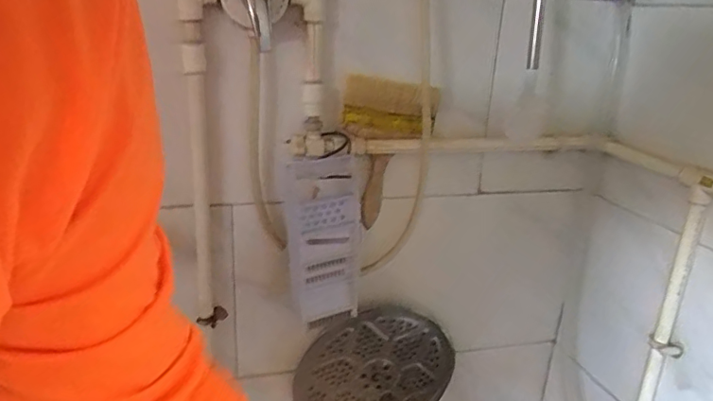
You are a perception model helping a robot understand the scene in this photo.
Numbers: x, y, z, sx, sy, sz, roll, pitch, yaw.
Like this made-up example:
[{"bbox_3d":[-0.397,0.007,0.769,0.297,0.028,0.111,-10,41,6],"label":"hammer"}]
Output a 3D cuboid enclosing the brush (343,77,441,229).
[{"bbox_3d":[0.046,-0.067,0.796,0.133,0.206,0.033,-2,20,-14],"label":"brush"}]

